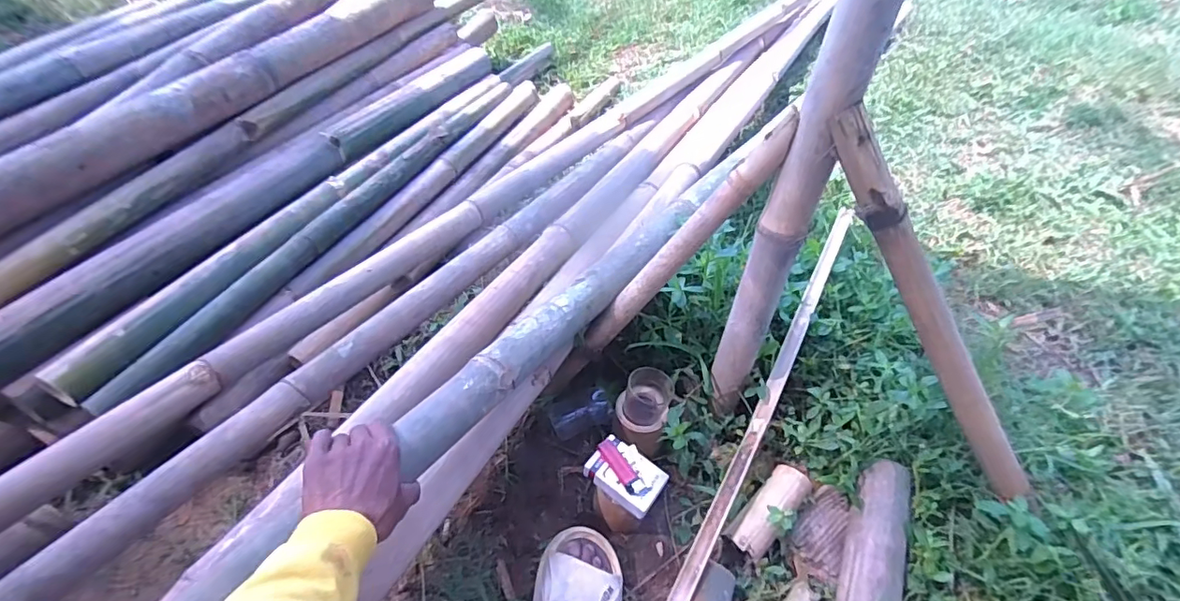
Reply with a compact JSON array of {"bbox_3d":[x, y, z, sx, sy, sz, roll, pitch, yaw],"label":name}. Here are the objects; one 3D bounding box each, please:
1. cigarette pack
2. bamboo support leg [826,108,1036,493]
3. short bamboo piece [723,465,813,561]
[{"bbox_3d":[0.049,0.234,0.707,0.099,0.030,0.067,31,50,26],"label":"cigarette pack"},{"bbox_3d":[0.403,0.029,0.614,0.040,0.554,0.034,-17,24,44],"label":"bamboo support leg"},{"bbox_3d":[0.256,0.294,0.744,0.147,0.040,0.057,-31,53,-32],"label":"short bamboo piece"}]

